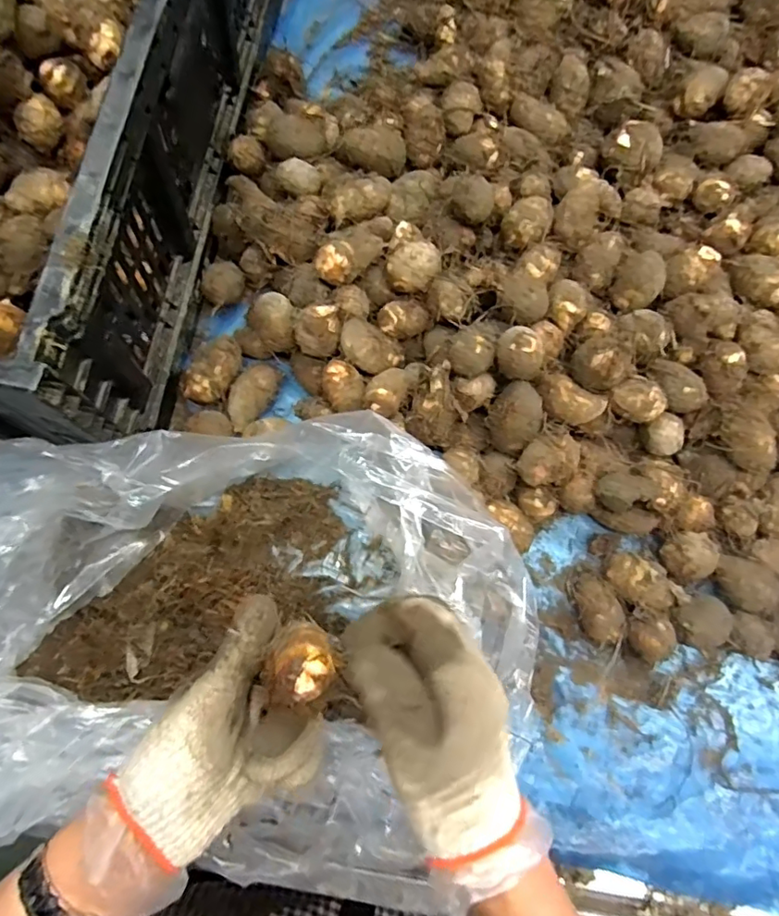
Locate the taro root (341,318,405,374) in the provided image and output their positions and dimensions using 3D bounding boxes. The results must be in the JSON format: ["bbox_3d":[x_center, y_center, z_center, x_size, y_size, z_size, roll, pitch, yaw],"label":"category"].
[{"bbox_3d":[-0.016,-0.092,0.460,0.051,0.026,0.035,31,78,7],"label":"taro root"}]

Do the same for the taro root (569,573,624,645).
[{"bbox_3d":[0.171,0.124,0.452,0.034,0.029,0.055,-12,76,-2],"label":"taro root"}]

